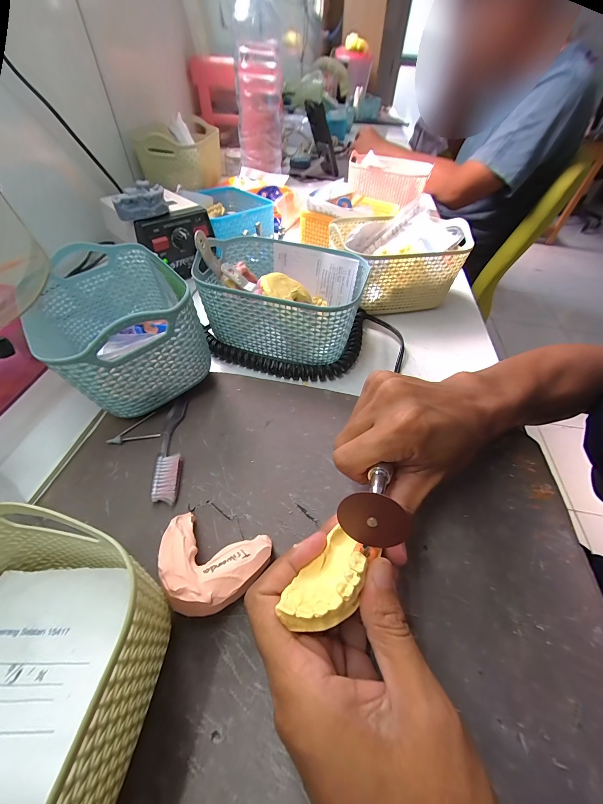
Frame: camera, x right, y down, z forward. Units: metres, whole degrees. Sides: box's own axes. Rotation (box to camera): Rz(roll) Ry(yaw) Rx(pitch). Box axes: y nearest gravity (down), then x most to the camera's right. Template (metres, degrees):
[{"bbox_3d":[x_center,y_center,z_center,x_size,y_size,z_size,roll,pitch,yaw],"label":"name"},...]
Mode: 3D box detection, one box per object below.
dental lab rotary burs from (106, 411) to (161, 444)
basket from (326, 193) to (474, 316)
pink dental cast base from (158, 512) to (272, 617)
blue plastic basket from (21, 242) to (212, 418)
[{"bbox_3d":[-0.146,0.026,0.254,0.041,0.004,0.027,-21,53,-20],"label":"dental lab rotary burs"},{"bbox_3d":[0.124,-0.183,0.395,0.157,0.090,0.118,-9,50,-10],"label":"basket"},{"bbox_3d":[-0.056,0.099,0.180,0.066,0.033,0.050,11,50,6],"label":"pink dental cast base"},{"bbox_3d":[-0.169,-0.071,0.277,0.113,0.095,0.172,-27,56,-24],"label":"blue plastic basket"}]

